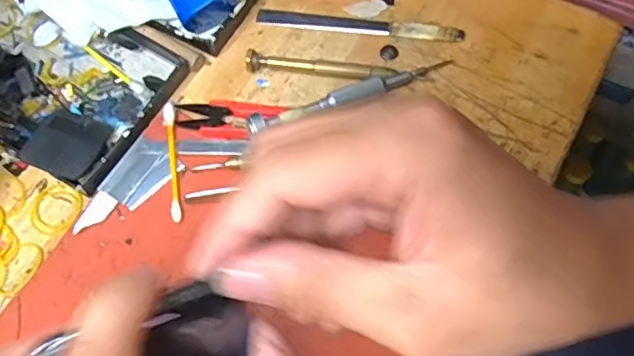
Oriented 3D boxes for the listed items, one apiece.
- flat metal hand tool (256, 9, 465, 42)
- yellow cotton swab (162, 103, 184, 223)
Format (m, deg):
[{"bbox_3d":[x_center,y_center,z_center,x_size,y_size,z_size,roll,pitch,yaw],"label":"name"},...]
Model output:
[{"bbox_3d":[0.026,-0.096,0.368,0.127,0.005,0.012,8,69,6],"label":"flat metal hand tool"},{"bbox_3d":[-0.081,-0.010,0.333,0.007,0.006,0.069,-9,68,-1],"label":"yellow cotton swab"}]

